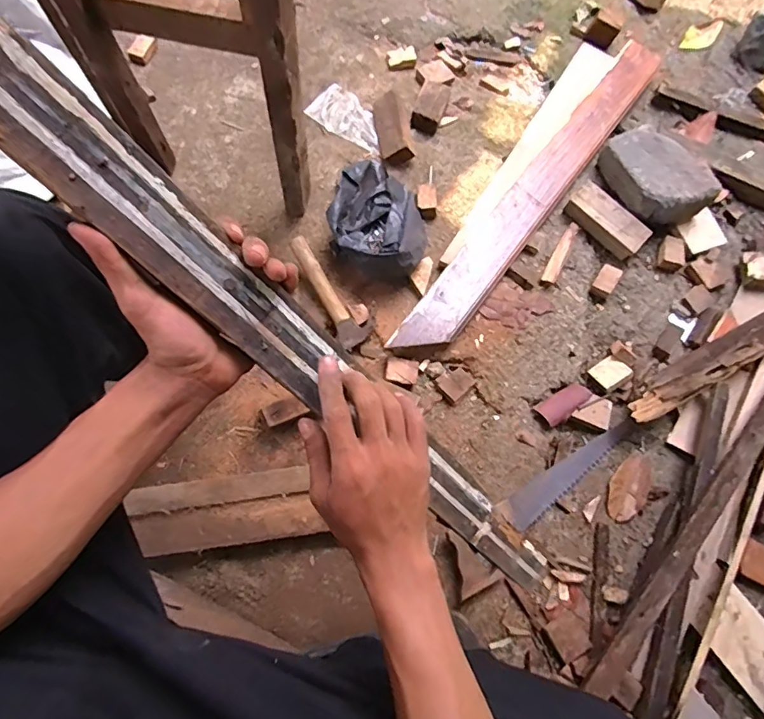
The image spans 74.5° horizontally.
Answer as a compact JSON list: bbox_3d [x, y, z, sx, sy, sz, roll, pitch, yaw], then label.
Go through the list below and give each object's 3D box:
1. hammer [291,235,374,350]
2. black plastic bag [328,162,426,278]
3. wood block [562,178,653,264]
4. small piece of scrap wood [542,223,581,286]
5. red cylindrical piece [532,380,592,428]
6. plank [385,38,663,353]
[{"bbox_3d":[-0.091,-0.121,0.881,0.065,0.030,0.213,-32,89,-11],"label":"hammer"},{"bbox_3d":[0.000,-0.247,0.906,0.179,0.088,0.211,19,73,4],"label":"black plastic bag"},{"bbox_3d":[0.430,-0.267,0.955,0.073,0.038,0.162,-43,79,-13],"label":"wood block"},{"bbox_3d":[0.337,-0.201,0.945,0.026,0.019,0.144,27,74,6],"label":"small piece of scrap wood"},{"bbox_3d":[0.317,0.072,0.865,0.102,0.015,0.044,-31,76,-11],"label":"red cylindrical piece"},{"bbox_3d":[0.305,-0.327,0.972,0.087,0.036,0.845,39,76,1],"label":"plank"}]

